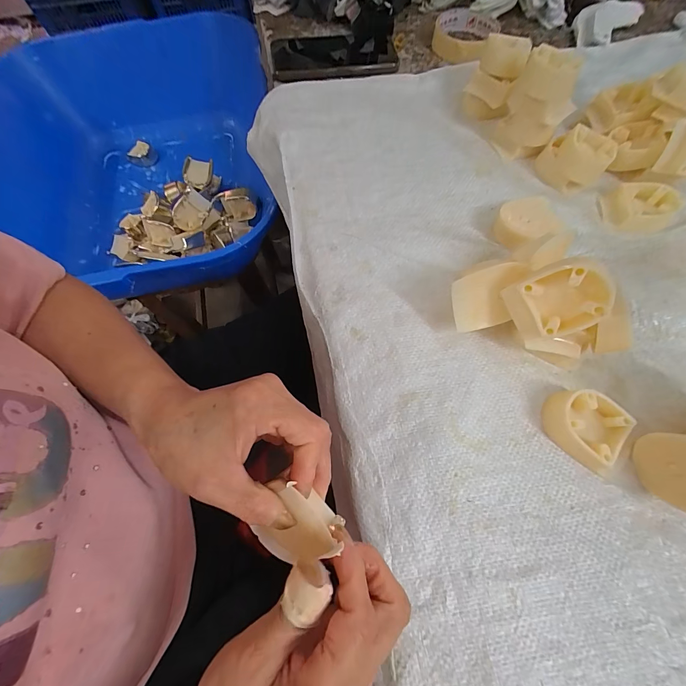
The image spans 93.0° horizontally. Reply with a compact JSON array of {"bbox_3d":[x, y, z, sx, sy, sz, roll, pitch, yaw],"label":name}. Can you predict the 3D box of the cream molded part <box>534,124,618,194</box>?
[{"bbox_3d":[0.239,-0.191,0.336,0.061,0.032,0.054,37,72,15],"label":"cream molded part"}]

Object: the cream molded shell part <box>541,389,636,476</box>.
[{"bbox_3d":[0.181,0.060,0.243,0.053,0.022,0.046,36,72,15],"label":"cream molded shell part"}]

